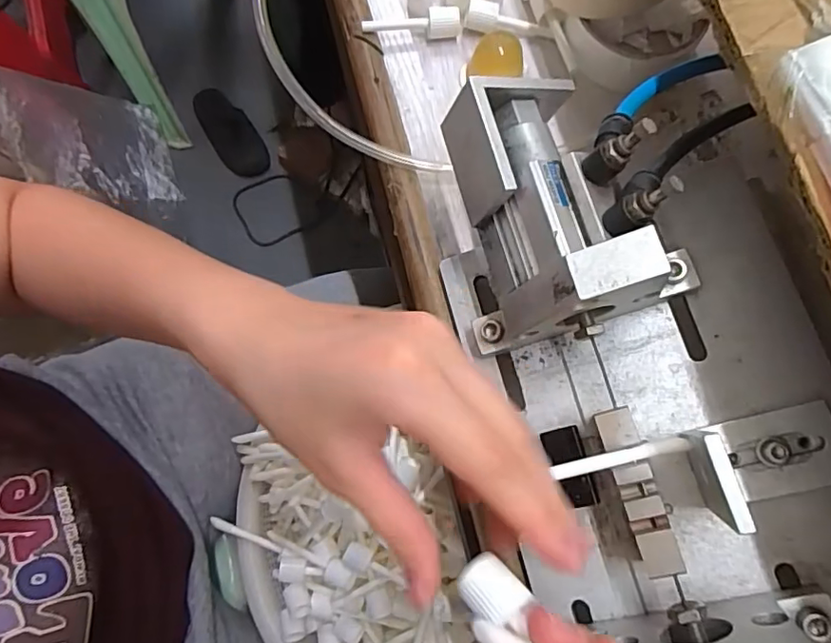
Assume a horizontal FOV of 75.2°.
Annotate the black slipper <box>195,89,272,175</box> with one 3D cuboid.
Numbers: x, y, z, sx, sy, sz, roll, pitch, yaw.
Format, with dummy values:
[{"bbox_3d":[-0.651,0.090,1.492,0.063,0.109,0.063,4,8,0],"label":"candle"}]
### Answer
[{"bbox_3d":[-0.392,-0.399,1.135,0.091,0.044,0.219,-38,90,-8],"label":"black slipper"}]

